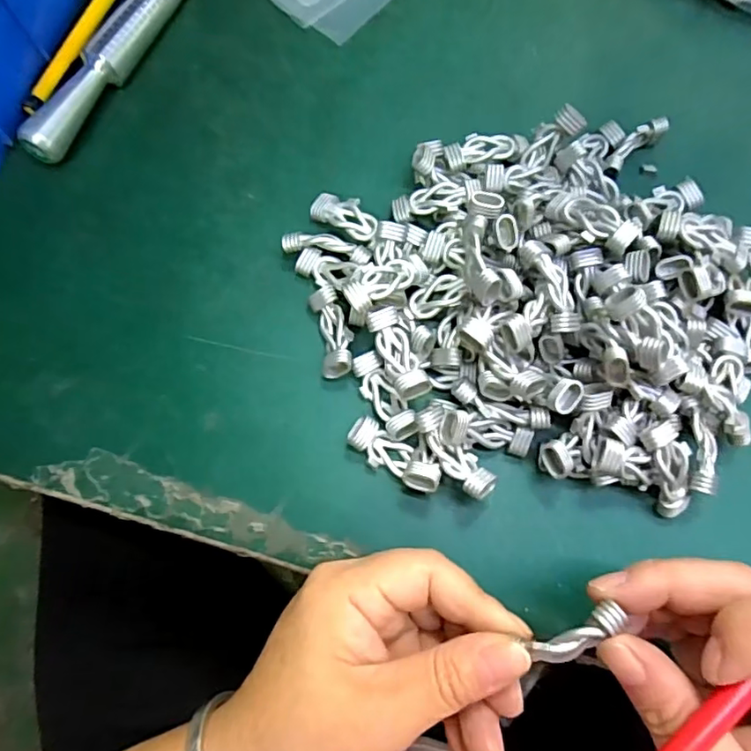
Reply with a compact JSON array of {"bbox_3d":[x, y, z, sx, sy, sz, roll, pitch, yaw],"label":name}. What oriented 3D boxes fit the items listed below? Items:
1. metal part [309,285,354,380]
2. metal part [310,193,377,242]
[{"bbox_3d":[-0.020,-0.021,0.276,0.016,0.013,0.044,-11,73,-4],"label":"metal part"},{"bbox_3d":[-0.015,-0.080,0.296,0.035,0.015,0.018,28,75,8],"label":"metal part"}]

